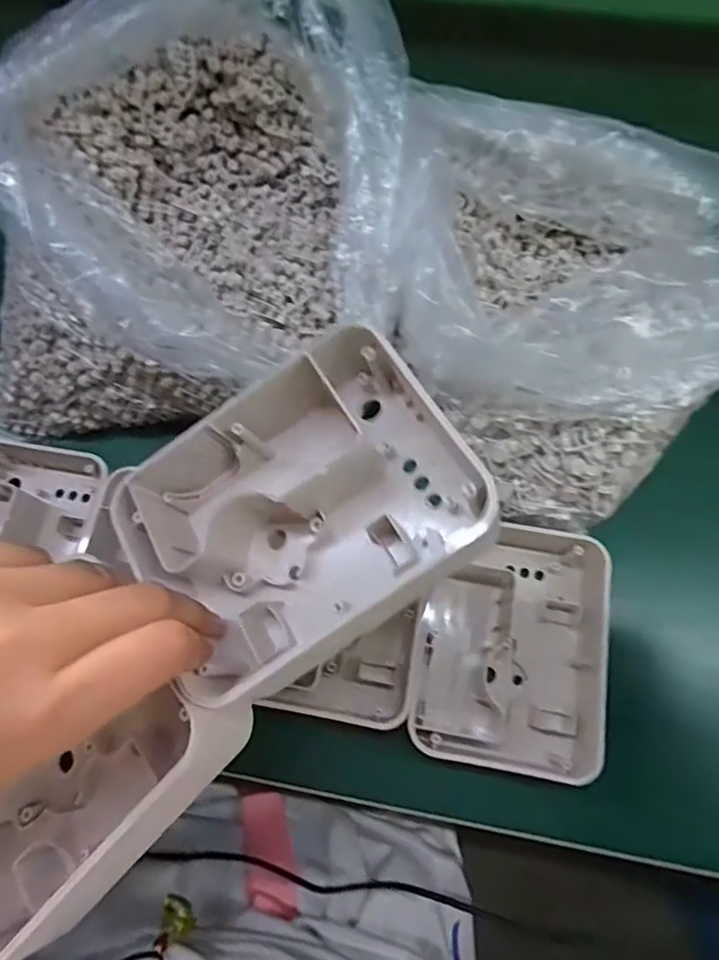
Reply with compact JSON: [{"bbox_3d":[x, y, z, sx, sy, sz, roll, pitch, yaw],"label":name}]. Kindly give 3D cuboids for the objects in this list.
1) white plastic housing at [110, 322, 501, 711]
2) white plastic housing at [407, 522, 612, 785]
[{"bbox_3d":[-0.020,0.013,0.226,0.129,0.046,0.103,-35,74,-11],"label":"white plastic housing"},{"bbox_3d":[0.084,0.090,0.319,0.098,0.037,0.133,11,71,5],"label":"white plastic housing"}]

